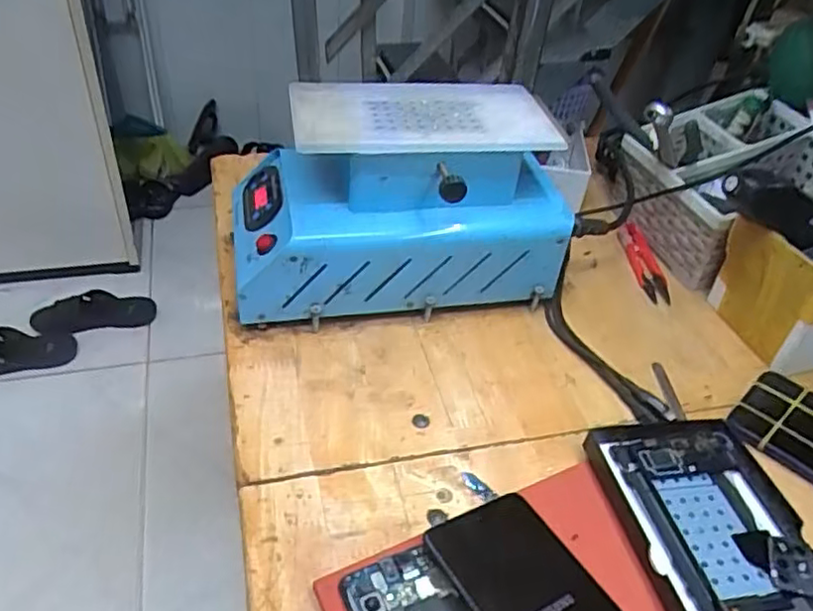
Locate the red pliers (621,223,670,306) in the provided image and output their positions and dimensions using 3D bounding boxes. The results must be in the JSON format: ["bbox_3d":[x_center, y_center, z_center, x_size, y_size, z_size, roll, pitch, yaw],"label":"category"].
[{"bbox_3d":[0.209,-0.038,0.580,0.024,0.018,0.093,0,41,-5],"label":"red pliers"}]

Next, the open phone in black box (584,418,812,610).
[{"bbox_3d":[0.178,0.137,0.365,0.110,0.016,0.177,-7,42,-12],"label":"open phone in black box"}]

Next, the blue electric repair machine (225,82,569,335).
[{"bbox_3d":[-0.008,-0.077,0.511,0.245,0.145,0.137,-2,41,-6],"label":"blue electric repair machine"}]

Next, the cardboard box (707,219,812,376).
[{"bbox_3d":[0.345,-0.019,0.510,0.169,0.086,0.105,-8,42,-13],"label":"cardboard box"}]

